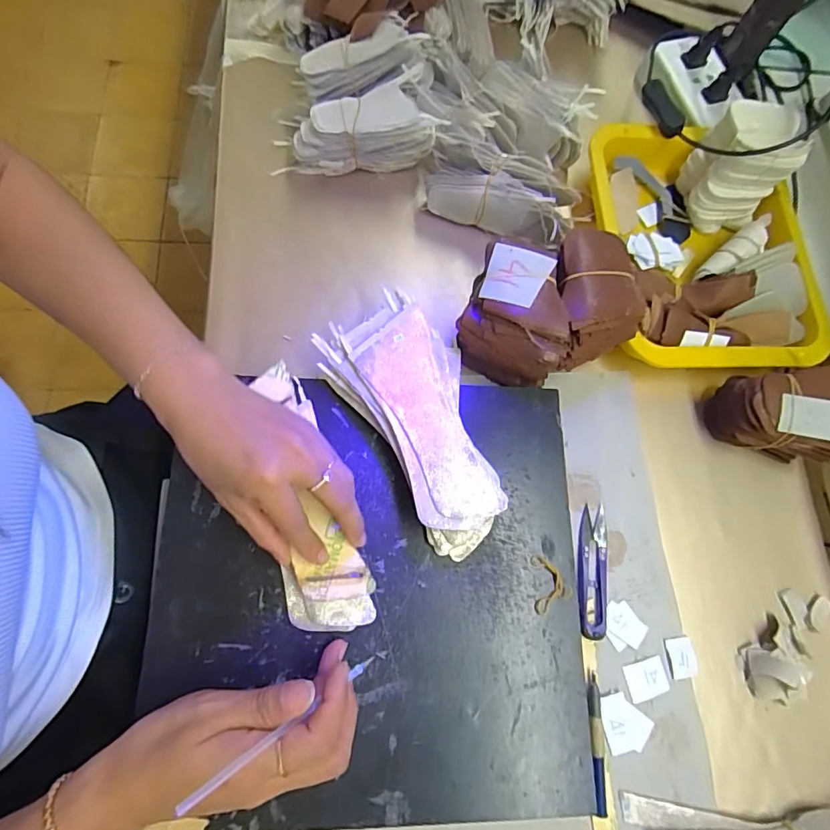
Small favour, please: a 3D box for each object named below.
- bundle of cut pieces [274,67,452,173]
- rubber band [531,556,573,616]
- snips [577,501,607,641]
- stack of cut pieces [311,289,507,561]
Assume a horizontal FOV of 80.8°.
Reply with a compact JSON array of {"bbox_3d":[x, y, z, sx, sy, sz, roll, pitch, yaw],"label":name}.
[{"bbox_3d":[-0.058,-0.265,0.451,0.145,0.054,0.061,-12,75,-10],"label":"bundle of cut pieces"},{"bbox_3d":[0.102,0.126,0.363,0.028,0.004,0.040,0,70,-7],"label":"rubber band"},{"bbox_3d":[0.142,0.124,0.389,0.026,0.011,0.100,10,73,-2],"label":"snips"},{"bbox_3d":[0.011,0.001,0.377,0.104,0.043,0.200,-31,79,-14],"label":"stack of cut pieces"}]

